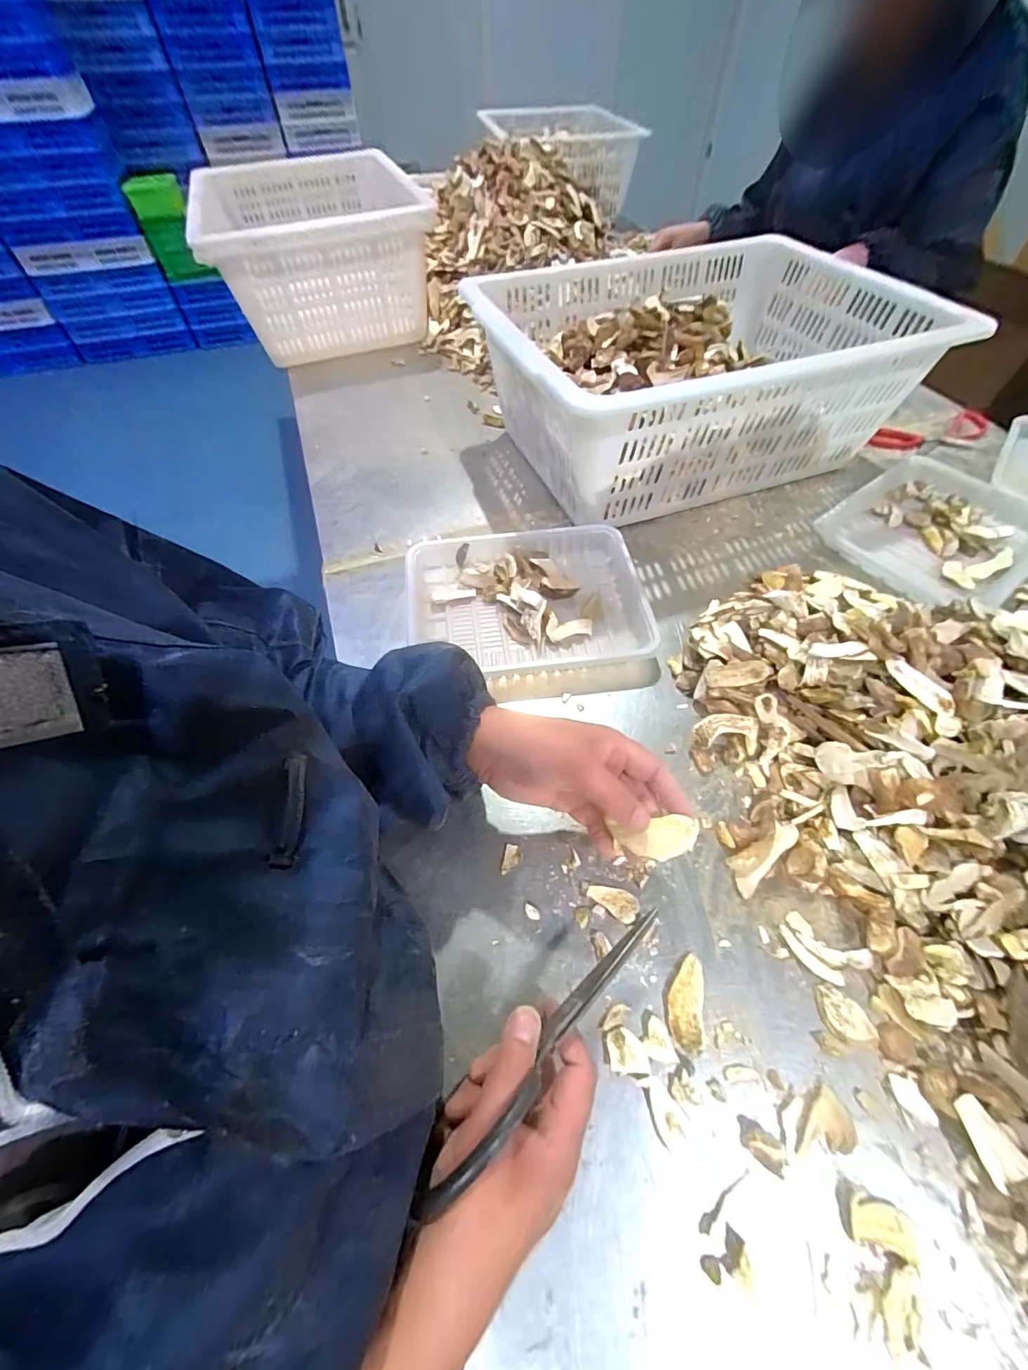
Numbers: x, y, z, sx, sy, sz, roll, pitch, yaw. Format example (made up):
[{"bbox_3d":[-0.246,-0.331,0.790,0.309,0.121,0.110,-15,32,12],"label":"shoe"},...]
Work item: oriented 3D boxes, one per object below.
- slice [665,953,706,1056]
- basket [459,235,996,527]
[{"bbox_3d":[0.123,0.227,0.338,0.025,0.006,0.059,9,55,6],"label":"slice"},{"bbox_3d":[0.241,-0.443,0.683,0.563,0.197,0.415,-16,56,-11],"label":"basket"}]

